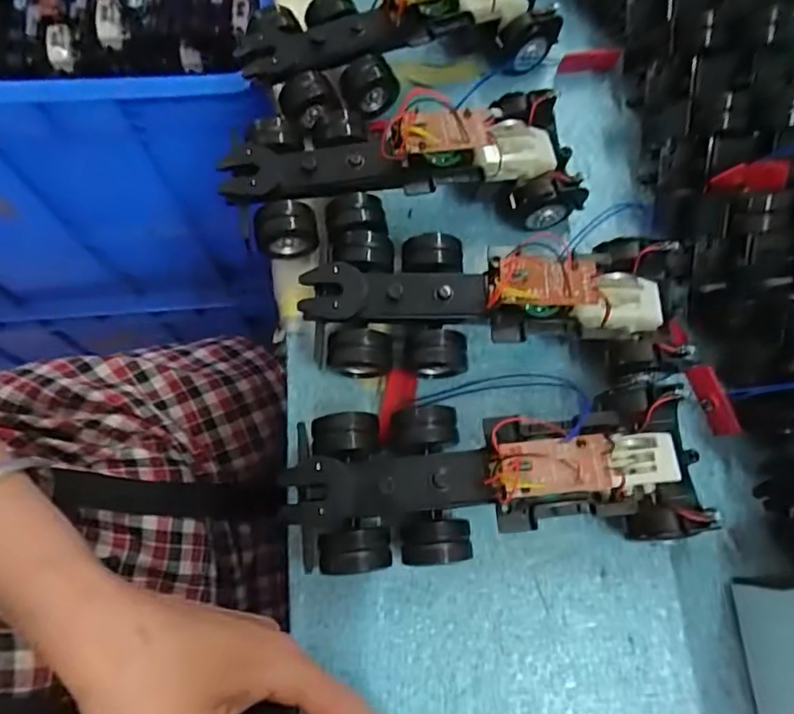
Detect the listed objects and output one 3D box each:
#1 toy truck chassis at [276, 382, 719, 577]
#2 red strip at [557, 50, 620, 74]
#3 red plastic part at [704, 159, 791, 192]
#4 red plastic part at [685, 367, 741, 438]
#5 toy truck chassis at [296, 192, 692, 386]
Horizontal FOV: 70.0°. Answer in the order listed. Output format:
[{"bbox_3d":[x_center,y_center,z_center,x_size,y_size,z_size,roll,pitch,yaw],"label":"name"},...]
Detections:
[{"bbox_3d":[0.044,0.054,0.264,0.187,0.057,0.072,-5,71,-4],"label":"toy truck chassis"},{"bbox_3d":[0.127,-0.195,0.374,0.038,0.016,0.005,-5,71,-4],"label":"red strip"},{"bbox_3d":[0.187,-0.096,0.302,0.038,0.012,0.013,-3,69,20],"label":"red plastic part"},{"bbox_3d":[0.164,0.023,0.296,0.009,0.010,0.039,-26,91,-11],"label":"red plastic part"},{"bbox_3d":[0.049,-0.037,0.287,0.189,0.044,0.090,3,70,-2],"label":"toy truck chassis"}]

